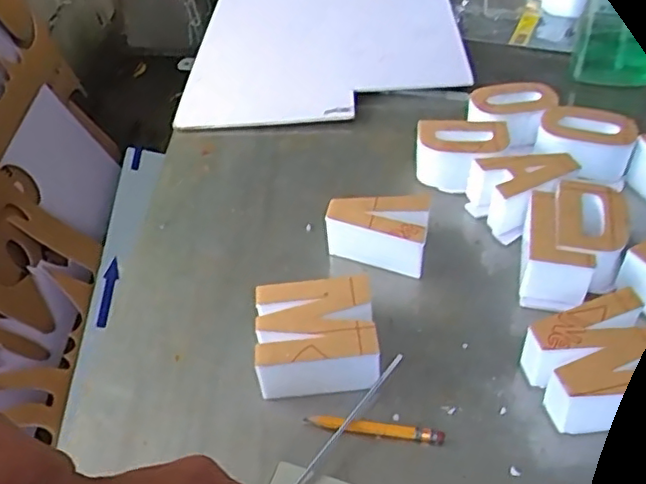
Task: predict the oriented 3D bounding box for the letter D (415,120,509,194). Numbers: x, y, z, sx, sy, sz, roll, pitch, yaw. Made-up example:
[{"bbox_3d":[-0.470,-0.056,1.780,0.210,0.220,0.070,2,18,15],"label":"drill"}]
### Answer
[{"bbox_3d":[0.130,-0.085,0.595,0.084,0.042,0.063,10,46,15],"label":"letter D"}]

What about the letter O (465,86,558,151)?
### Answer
[{"bbox_3d":[0.189,-0.127,0.630,0.086,0.046,0.058,4,44,9],"label":"letter O"}]

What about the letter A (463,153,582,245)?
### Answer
[{"bbox_3d":[0.180,-0.046,0.558,0.085,0.051,0.066,-17,45,-13],"label":"letter A"}]

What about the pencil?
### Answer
[{"bbox_3d":[0.034,0.125,0.413,0.090,0.006,0.007,5,45,10],"label":"pencil"}]

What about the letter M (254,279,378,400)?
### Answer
[{"bbox_3d":[-0.005,0.070,0.448,0.083,0.045,0.075,-5,44,0],"label":"letter M"}]

